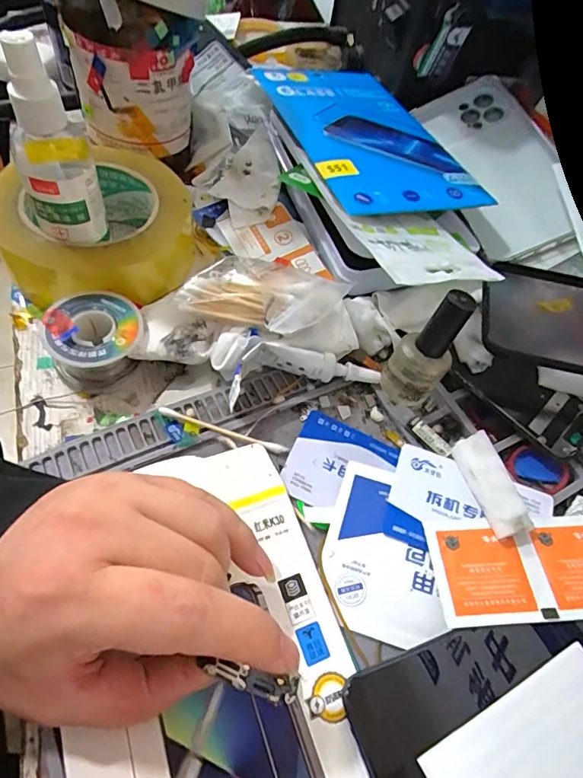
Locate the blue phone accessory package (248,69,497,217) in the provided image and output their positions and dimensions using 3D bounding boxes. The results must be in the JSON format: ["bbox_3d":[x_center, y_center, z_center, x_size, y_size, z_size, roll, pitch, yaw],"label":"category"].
[{"bbox_3d":[0.050,-0.198,0.351,0.114,0.006,0.206,-10,55,-17],"label":"blue phone accessory package"}]

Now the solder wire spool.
[{"bbox_3d":[-0.115,-0.030,0.271,0.055,0.030,0.049,-17,63,-19],"label":"solder wire spool"}]

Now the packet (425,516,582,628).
[{"bbox_3d":[0.121,0.089,0.230,0.098,0.004,0.048,-1,52,-4],"label":"packet"}]

